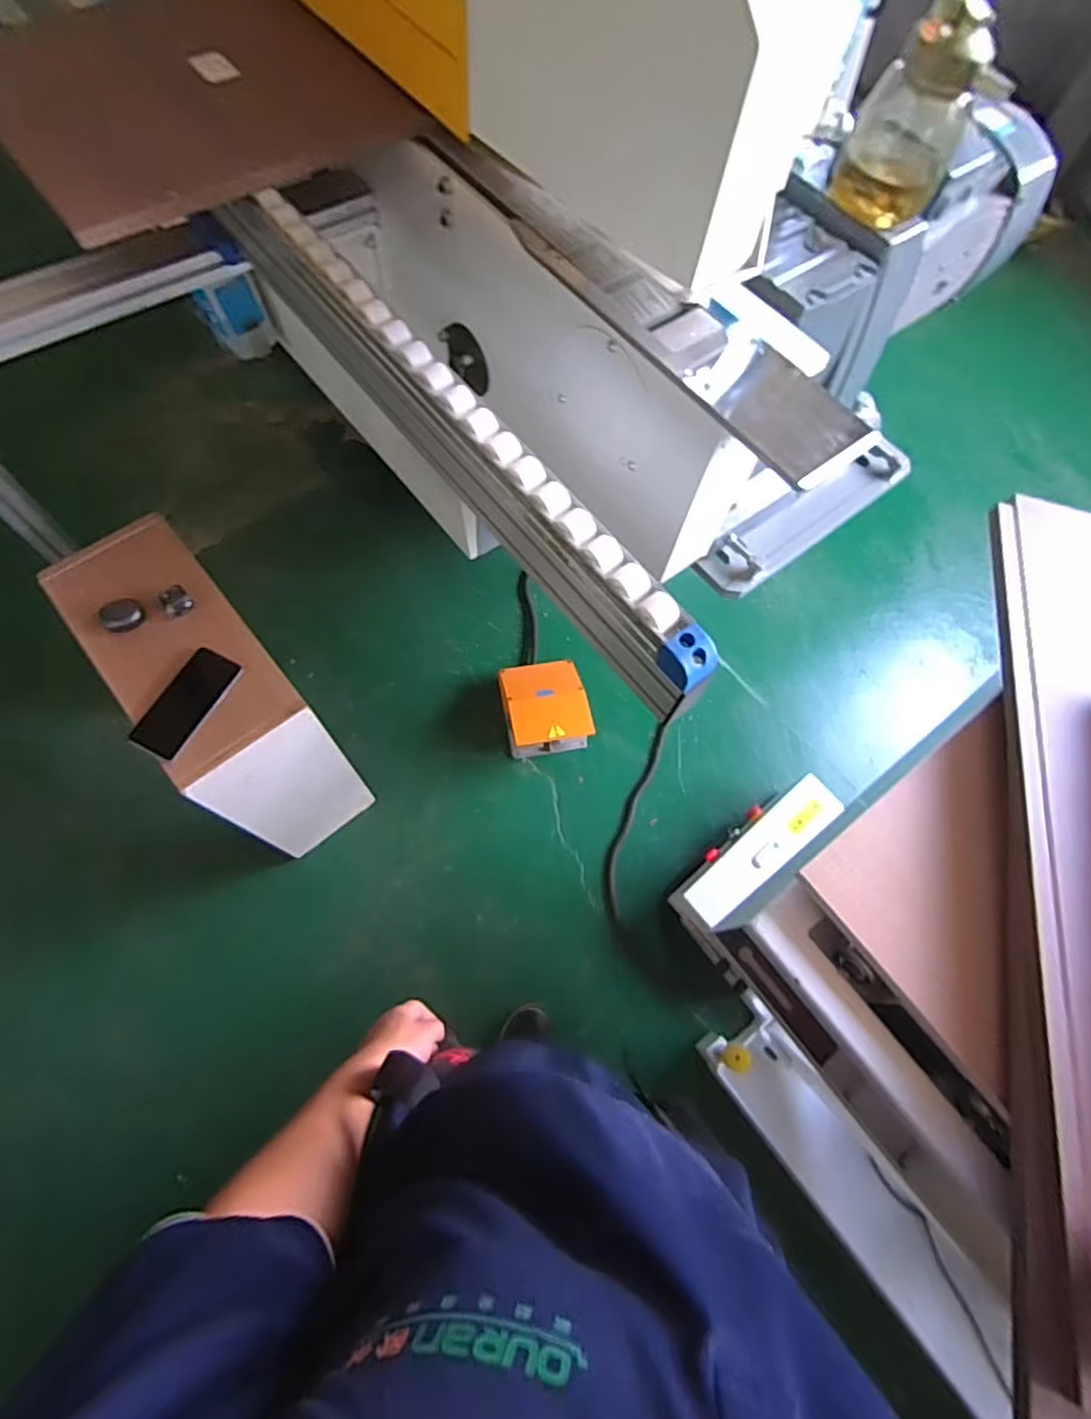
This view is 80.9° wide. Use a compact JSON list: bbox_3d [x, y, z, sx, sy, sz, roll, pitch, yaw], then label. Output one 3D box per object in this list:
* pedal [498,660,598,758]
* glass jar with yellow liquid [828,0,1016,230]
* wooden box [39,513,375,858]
[{"bbox_3d":[-0.004,-0.009,1.437,0.180,0.127,0.195,-10,68,-9],"label":"pedal"},{"bbox_3d":[0.403,-0.639,0.696,0.118,0.181,0.093,18,67,3],"label":"glass jar with yellow liquid"},{"bbox_3d":[-0.556,-0.011,1.134,0.205,0.488,0.457,-35,74,-17],"label":"wooden box"}]

